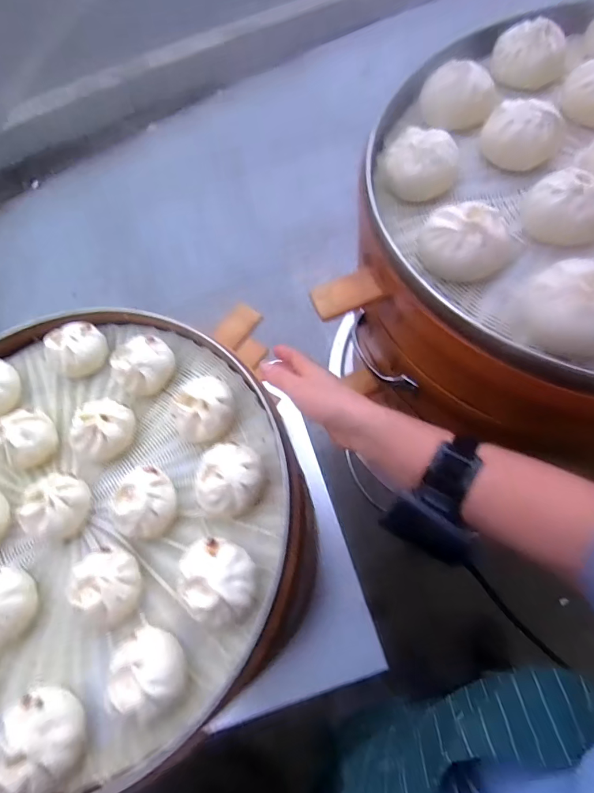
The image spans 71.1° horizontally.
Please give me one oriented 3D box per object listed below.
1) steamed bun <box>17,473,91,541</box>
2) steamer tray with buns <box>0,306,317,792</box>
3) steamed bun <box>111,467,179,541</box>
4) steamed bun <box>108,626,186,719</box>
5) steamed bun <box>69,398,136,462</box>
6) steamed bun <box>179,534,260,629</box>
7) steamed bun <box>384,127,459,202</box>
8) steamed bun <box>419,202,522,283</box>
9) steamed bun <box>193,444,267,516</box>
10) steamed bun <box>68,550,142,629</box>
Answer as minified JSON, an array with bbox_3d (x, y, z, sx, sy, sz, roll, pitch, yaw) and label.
[{"bbox_3d":[-0.252,0.114,0.430,0.061,0.042,0.068,14,69,11],"label":"steamed bun"},{"bbox_3d":[-0.245,0.119,0.430,0.484,0.074,0.465,-10,70,-2],"label":"steamer tray with buns"},{"bbox_3d":[-0.156,0.108,0.424,0.063,0.040,0.068,22,71,14],"label":"steamed bun"},{"bbox_3d":[-0.128,0.242,0.366,0.066,0.053,0.058,28,72,16],"label":"steamed bun"},{"bbox_3d":[-0.213,0.037,0.459,0.056,0.035,0.064,16,70,12],"label":"steamed bun"},{"bbox_3d":[-0.072,0.169,0.388,0.065,0.051,0.079,-39,69,-11],"label":"steamed bun"},{"bbox_3d":[0.125,-0.234,0.417,0.071,0.032,0.073,-1,70,2],"label":"steamed bun"},{"bbox_3d":[0.148,-0.135,0.369,0.089,0.037,0.069,15,69,12],"label":"steamed bun"},{"bbox_3d":[-0.068,0.084,0.424,0.067,0.041,0.070,-2,67,5],"label":"steamed bun"},{"bbox_3d":[-0.178,0.181,0.398,0.060,0.044,0.058,35,74,18],"label":"steamed bun"}]

